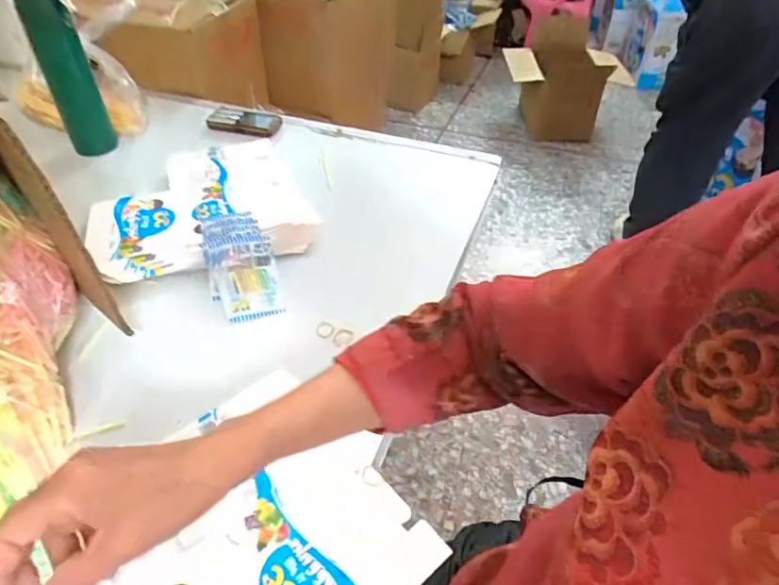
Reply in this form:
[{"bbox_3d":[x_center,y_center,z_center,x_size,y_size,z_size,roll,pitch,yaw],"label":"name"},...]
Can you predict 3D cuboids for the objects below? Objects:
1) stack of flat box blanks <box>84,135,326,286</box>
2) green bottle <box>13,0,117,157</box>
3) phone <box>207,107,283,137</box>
[{"bbox_3d":[-0.265,-0.139,0.744,0.276,0.017,0.333,-14,45,-16],"label":"stack of flat box blanks"},{"bbox_3d":[-0.480,-0.325,0.788,0.063,0.246,0.048,-19,47,-21],"label":"green bottle"},{"bbox_3d":[-0.253,-0.304,0.931,0.124,0.013,0.070,10,44,9],"label":"phone"}]

